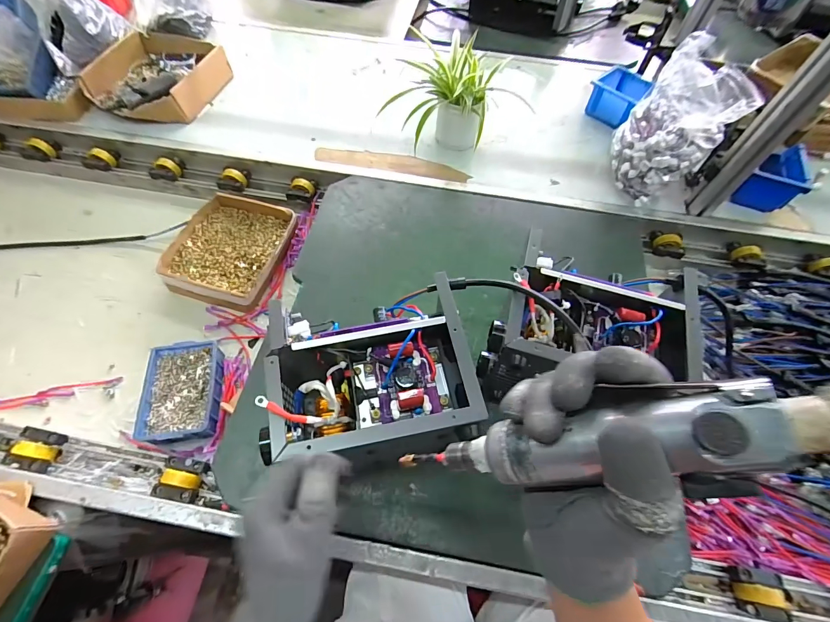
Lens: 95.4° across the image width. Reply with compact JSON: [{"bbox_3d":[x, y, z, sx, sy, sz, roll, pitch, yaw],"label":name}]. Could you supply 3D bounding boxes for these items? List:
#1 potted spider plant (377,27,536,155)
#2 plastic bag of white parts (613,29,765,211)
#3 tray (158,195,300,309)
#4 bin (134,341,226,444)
[{"bbox_3d":[0.057,-0.417,0.748,0.208,0.166,0.167,-19,63,-13],"label":"potted spider plant"},{"bbox_3d":[0.467,-0.320,0.690,0.162,0.210,0.154,33,64,16],"label":"plastic bag of white parts"},{"bbox_3d":[-0.349,-0.116,0.724,0.203,0.049,0.232,15,61,6],"label":"tray"},{"bbox_3d":[-0.354,0.125,0.583,0.102,0.050,0.151,-7,61,-6],"label":"bin"}]

